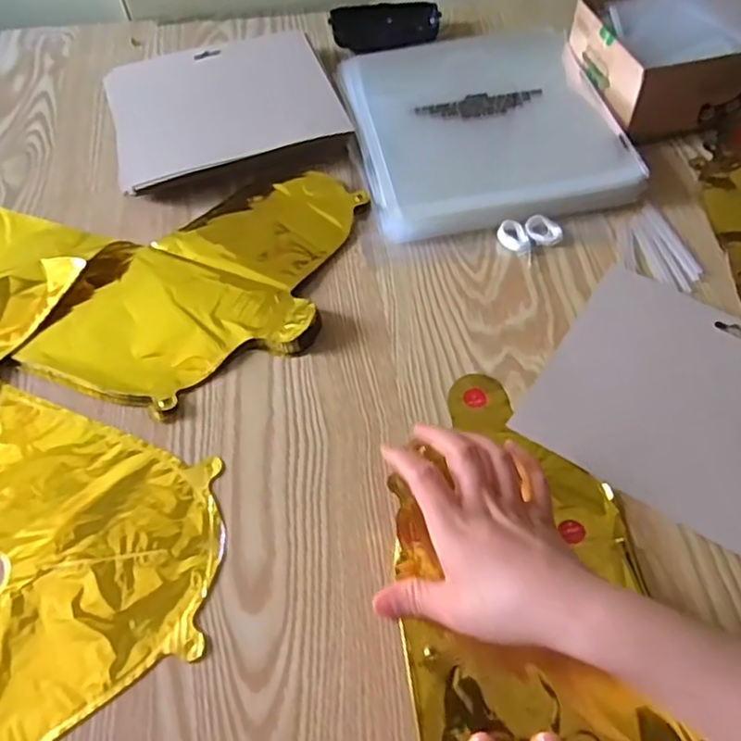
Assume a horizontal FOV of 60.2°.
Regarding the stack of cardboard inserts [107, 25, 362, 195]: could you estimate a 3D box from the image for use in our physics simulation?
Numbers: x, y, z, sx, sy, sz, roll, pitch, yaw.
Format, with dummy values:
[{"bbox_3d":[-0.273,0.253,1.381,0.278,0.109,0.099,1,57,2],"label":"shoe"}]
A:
[{"bbox_3d":[-0.137,-0.245,0.581,0.198,0.030,0.145,-21,58,-11],"label":"stack of cardboard inserts"}]

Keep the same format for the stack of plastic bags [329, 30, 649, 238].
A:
[{"bbox_3d":[0.093,-0.216,0.564,0.210,0.029,0.227,-11,57,-5],"label":"stack of plastic bags"}]

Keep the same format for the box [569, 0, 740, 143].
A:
[{"bbox_3d":[0.288,-0.284,0.570,0.193,0.069,0.142,-11,57,-5],"label":"box"}]

